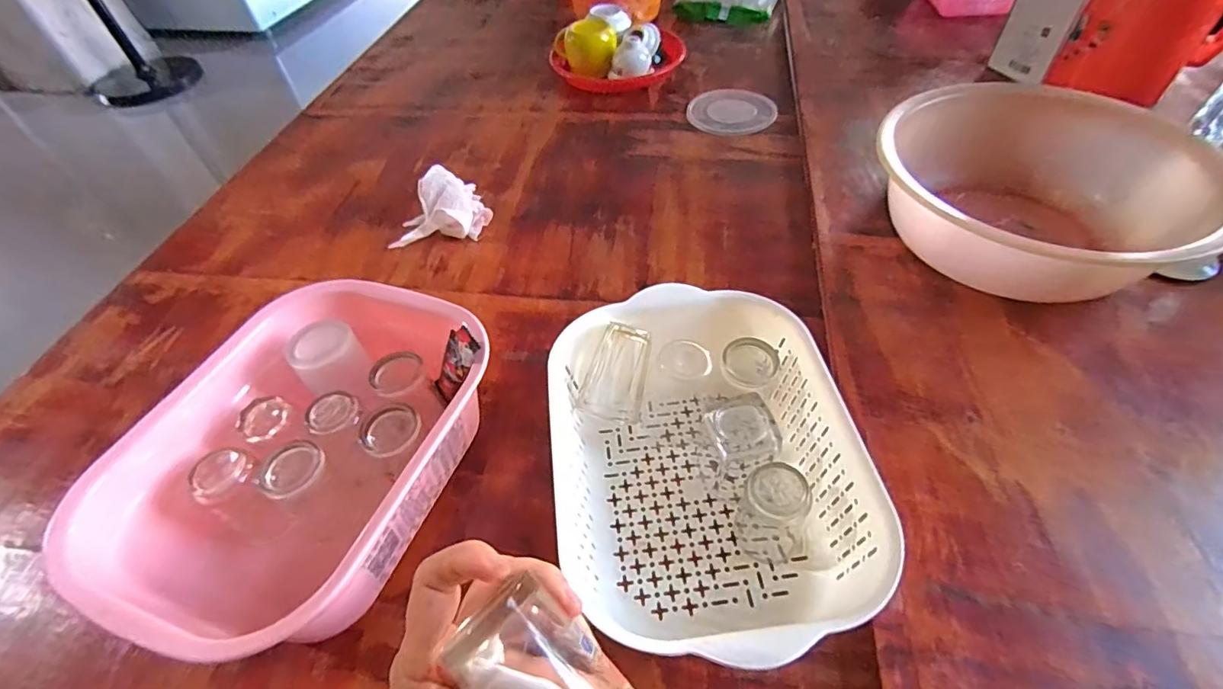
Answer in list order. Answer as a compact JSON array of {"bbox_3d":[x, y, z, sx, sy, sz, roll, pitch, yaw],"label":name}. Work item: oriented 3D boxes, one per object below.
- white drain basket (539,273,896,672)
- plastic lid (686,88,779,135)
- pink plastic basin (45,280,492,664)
[{"bbox_3d":[0.069,0.092,0.435,0.218,0.089,0.289,-7,49,-1],"label":"white drain basket"},{"bbox_3d":[0.200,-0.394,0.901,0.134,0.011,0.137,-3,49,3],"label":"plastic lid"},{"bbox_3d":[-0.250,0.096,0.460,0.238,0.116,0.298,16,53,18],"label":"pink plastic basin"}]

